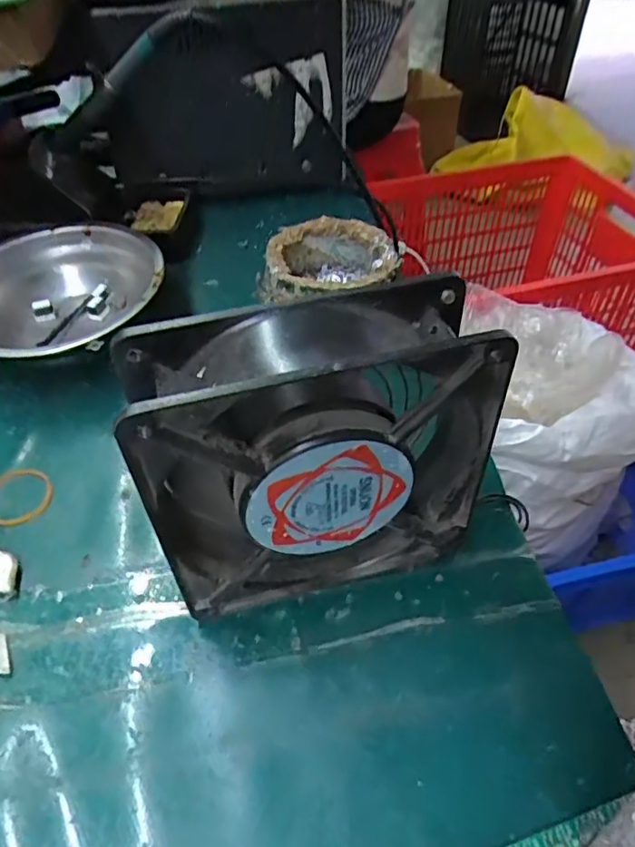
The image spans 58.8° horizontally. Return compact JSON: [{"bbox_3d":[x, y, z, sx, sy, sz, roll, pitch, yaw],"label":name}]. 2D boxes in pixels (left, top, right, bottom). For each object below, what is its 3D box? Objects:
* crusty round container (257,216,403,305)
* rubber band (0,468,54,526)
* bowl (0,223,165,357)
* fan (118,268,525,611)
[{"bbox_3d":[0.009,-0.095,0.364,0.081,0.041,0.079,0,48,1],"label":"crusty round container"},{"bbox_3d":[-0.147,0.035,0.276,0.032,0.004,0.032,0,48,1],"label":"rubber band"},{"bbox_3d":[-0.159,-0.078,0.354,0.121,0.046,0.121,0,48,1],"label":"bowl"},{"bbox_3d":[0.000,0.015,0.209,0.118,0.121,0.041,-11,48,-9],"label":"fan"}]

